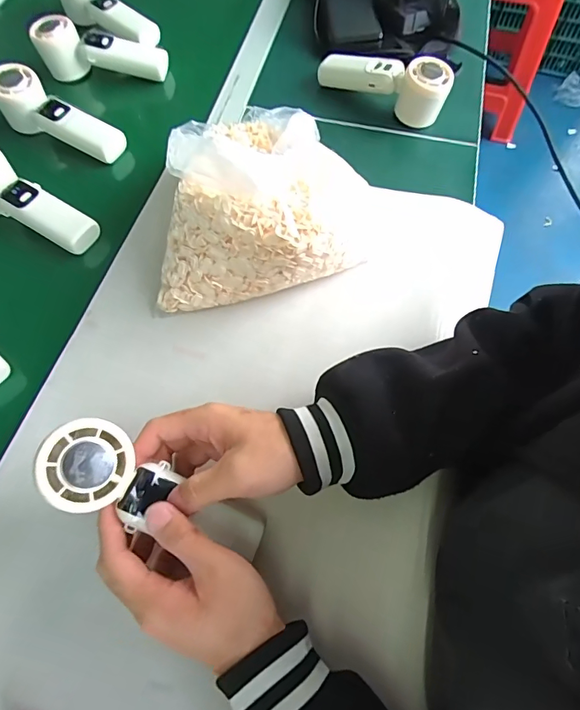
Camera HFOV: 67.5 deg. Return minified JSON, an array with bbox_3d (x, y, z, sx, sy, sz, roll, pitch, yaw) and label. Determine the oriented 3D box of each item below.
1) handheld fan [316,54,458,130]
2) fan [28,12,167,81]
[{"bbox_3d":[0.118,-0.348,0.547,0.166,0.059,0.056,38,70,15],"label":"handheld fan"},{"bbox_3d":[-0.248,-0.408,0.581,0.167,0.052,0.042,3,65,1],"label":"fan"}]

